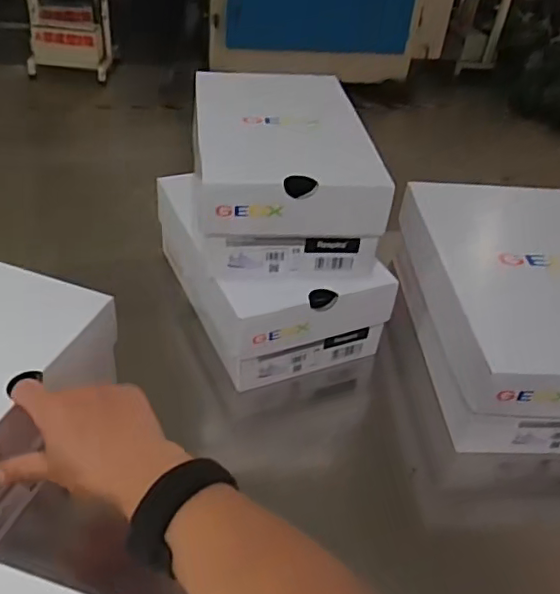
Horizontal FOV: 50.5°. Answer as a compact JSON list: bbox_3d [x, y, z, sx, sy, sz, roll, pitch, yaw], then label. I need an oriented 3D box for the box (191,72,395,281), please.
[{"bbox_3d":[-0.002,-0.135,0.617,0.161,0.102,0.237,0,40,-9],"label":"box"}]

